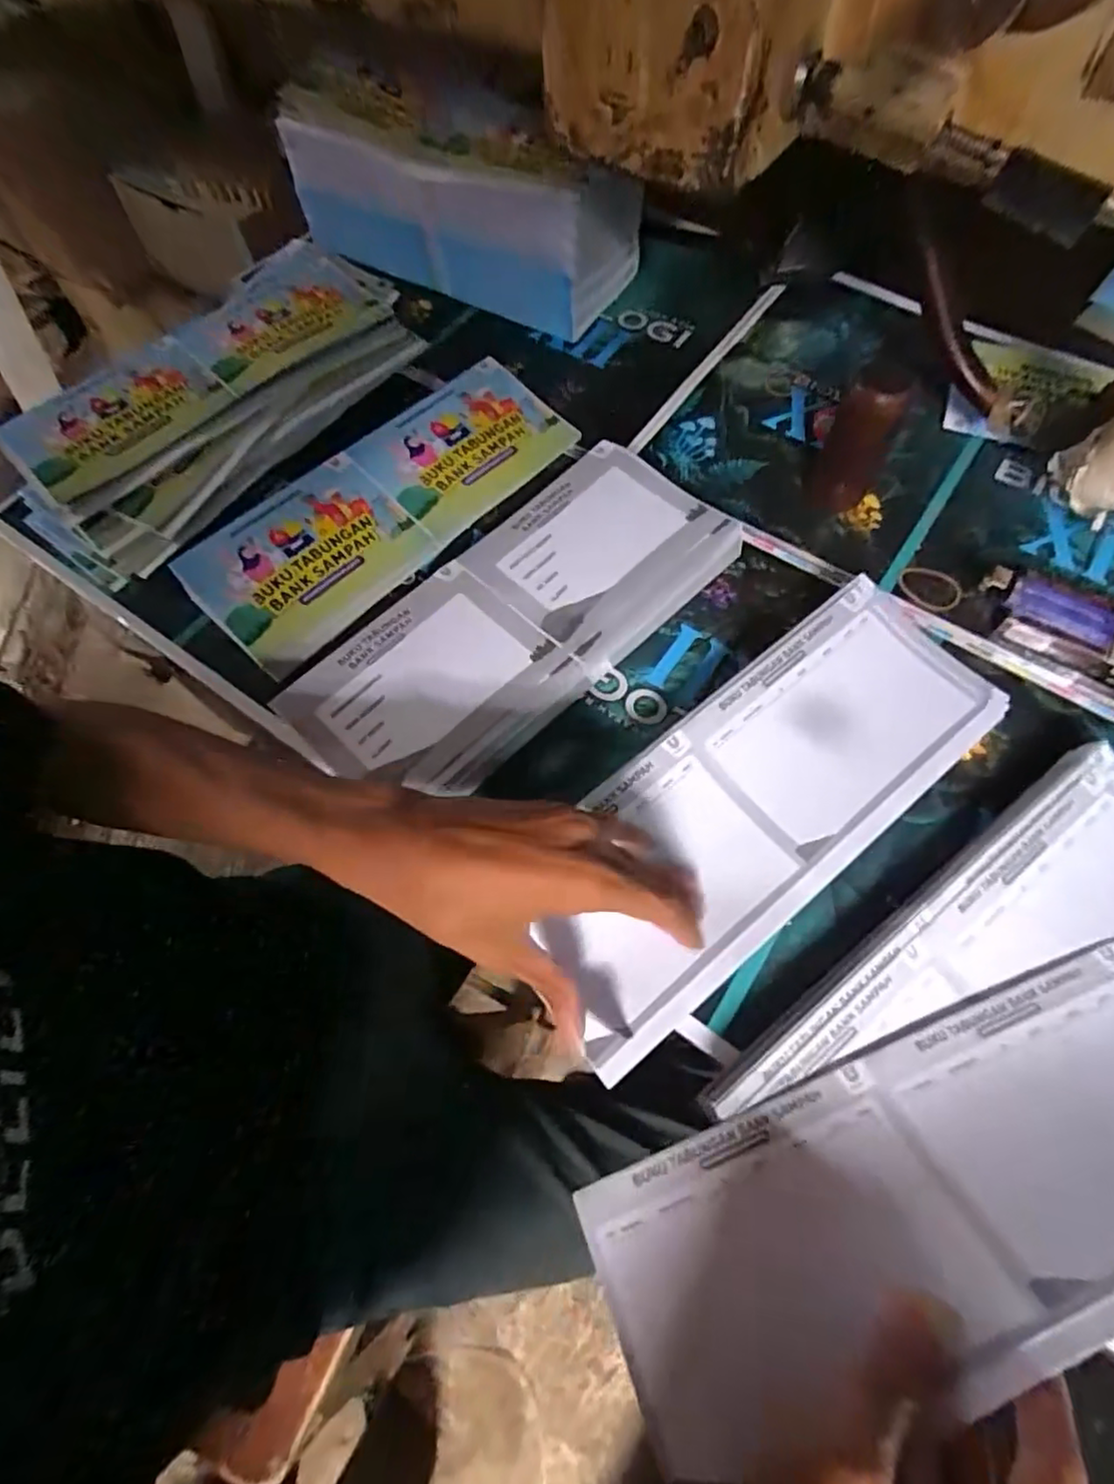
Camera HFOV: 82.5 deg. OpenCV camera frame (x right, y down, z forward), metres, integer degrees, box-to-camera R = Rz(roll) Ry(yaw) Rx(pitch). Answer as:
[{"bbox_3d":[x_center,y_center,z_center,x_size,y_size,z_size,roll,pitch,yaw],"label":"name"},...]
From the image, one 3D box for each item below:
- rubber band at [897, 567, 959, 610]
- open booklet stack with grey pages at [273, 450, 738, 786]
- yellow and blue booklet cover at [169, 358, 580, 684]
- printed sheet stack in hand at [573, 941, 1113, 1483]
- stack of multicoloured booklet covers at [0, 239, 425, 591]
[{"bbox_3d":[0.266,-0.110,0.454,0.035,0.005,0.042,-30,68,-13],"label":"rubber band"},{"bbox_3d":[-0.024,-0.083,0.420,0.301,0.023,0.131,-42,71,-17],"label":"open booklet stack with grey pages"},{"bbox_3d":[-0.129,-0.183,0.481,0.122,0.026,0.300,40,71,17],"label":"yellow and blue booklet cover"},{"bbox_3d":[0.168,0.192,0.273,0.301,0.019,0.117,-18,40,-9],"label":"printed sheet stack in hand"},{"bbox_3d":[-0.272,-0.282,0.519,0.168,0.046,0.345,34,69,15],"label":"stack of multicoloured booklet covers"}]

